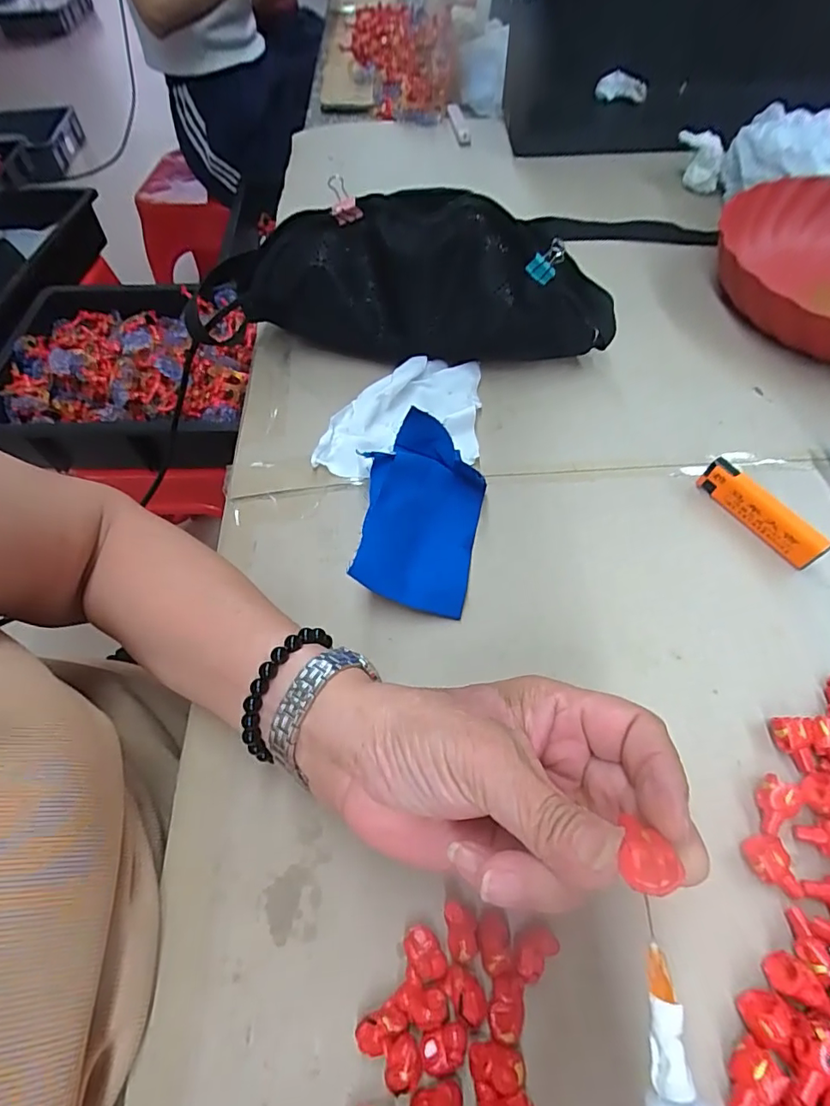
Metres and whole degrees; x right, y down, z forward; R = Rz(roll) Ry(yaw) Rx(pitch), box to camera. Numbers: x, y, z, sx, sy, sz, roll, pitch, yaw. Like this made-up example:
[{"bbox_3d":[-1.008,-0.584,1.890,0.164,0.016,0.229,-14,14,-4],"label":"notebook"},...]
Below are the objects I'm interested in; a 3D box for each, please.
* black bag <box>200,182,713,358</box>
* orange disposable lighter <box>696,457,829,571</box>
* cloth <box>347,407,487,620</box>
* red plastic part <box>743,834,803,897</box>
[{"bbox_3d":[-0.004,-0.203,0.397,0.364,0.100,0.069,6,59,6],"label":"black bag"},{"bbox_3d":[0.212,-0.024,0.321,0.010,0.027,0.080,-31,62,-16],"label":"orange disposable lighter"},{"bbox_3d":[0.005,-0.024,0.316,0.072,0.015,0.116,23,64,-16],"label":"cloth"},{"bbox_3d":[0.160,0.140,0.231,0.018,0.013,0.025,-14,59,-6],"label":"red plastic part"}]

